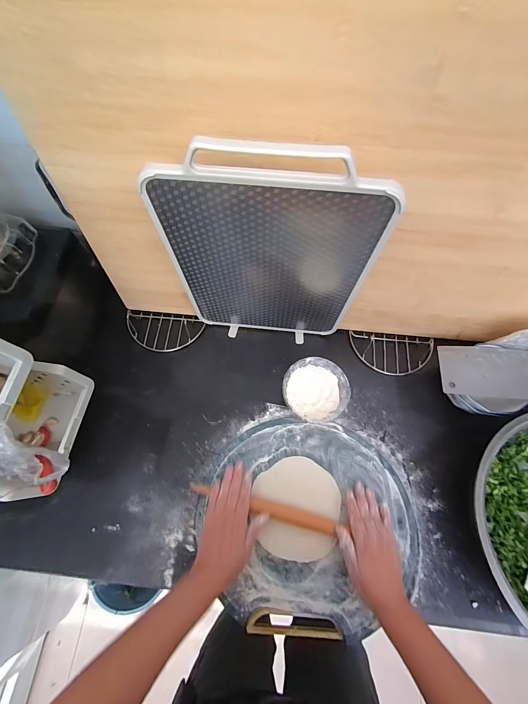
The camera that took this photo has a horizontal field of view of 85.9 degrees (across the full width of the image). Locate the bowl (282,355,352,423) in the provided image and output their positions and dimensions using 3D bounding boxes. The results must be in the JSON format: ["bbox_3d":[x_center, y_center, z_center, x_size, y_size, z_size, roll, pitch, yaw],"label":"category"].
[{"bbox_3d":[0.097,0.075,0.542,0.118,0.049,0.117,0,69,0],"label":"bowl"}]

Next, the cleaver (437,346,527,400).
[{"bbox_3d":[0.443,0.036,0.487,0.269,0.026,0.090,6,69,2],"label":"cleaver"}]

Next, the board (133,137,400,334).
[{"bbox_3d":[0.008,-0.116,0.436,0.279,0.385,0.011,5,69,2],"label":"board"}]

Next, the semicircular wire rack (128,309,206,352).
[{"bbox_3d":[-0.215,-0.045,0.608,0.167,0.015,0.086,4,69,1],"label":"semicircular wire rack"}]

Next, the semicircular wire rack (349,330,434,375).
[{"bbox_3d":[0.268,0.003,0.594,0.172,0.014,0.091,4,69,1],"label":"semicircular wire rack"}]

